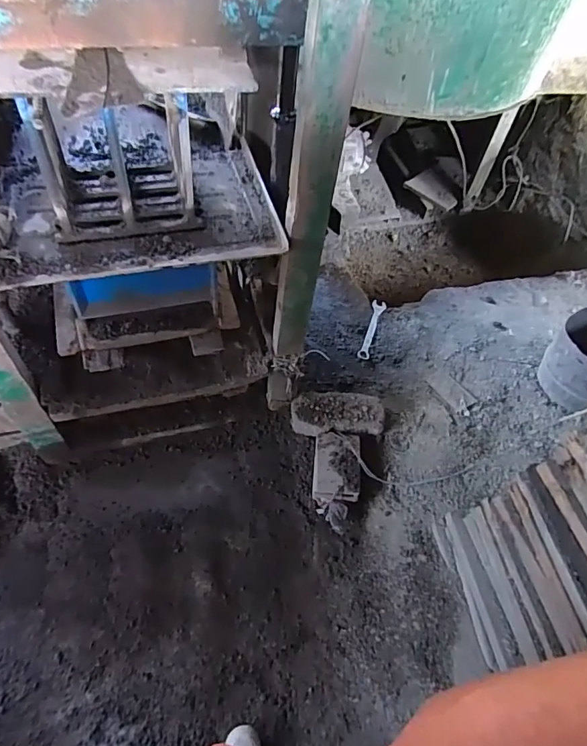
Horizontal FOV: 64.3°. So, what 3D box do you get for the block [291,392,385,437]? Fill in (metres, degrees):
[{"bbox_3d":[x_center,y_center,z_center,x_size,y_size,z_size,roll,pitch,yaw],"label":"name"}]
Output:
[{"bbox_3d":[0.140,0.130,1.467,0.288,0.063,0.135,-2,56,-8],"label":"block"}]

